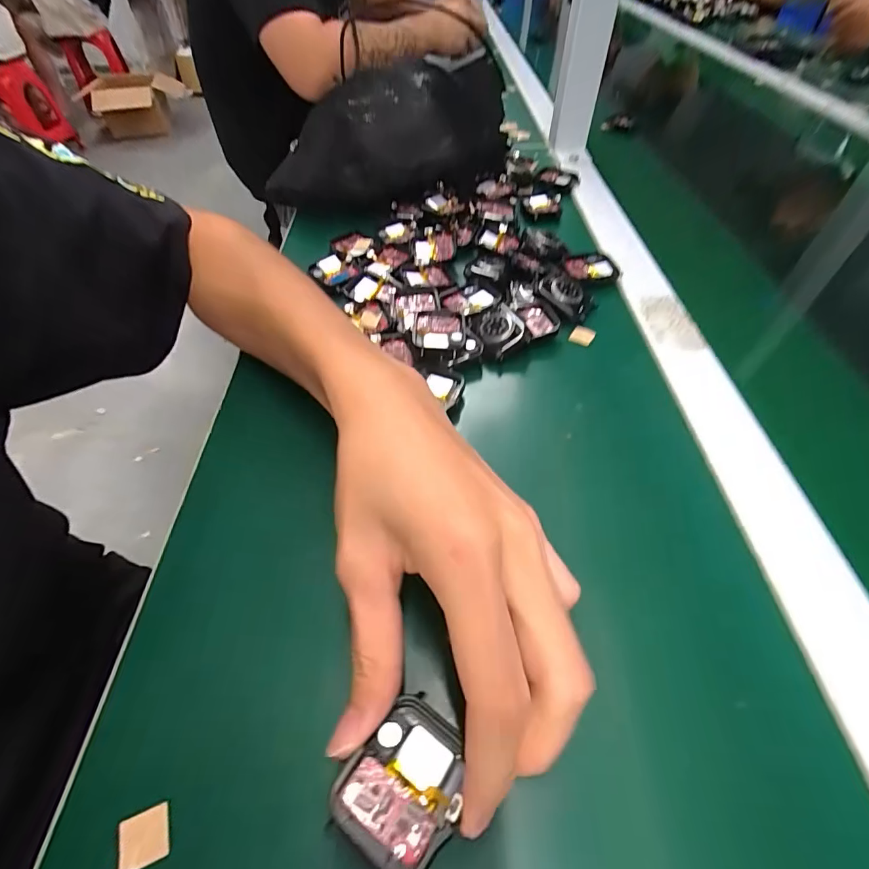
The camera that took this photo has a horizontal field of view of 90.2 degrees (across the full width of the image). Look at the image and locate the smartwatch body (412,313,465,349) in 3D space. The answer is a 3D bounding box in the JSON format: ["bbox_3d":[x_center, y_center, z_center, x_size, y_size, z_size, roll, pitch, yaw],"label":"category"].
[{"bbox_3d":[0.003,-0.070,0.301,0.036,0.010,0.039,2,51,2],"label":"smartwatch body"}]

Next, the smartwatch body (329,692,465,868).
[{"bbox_3d":[-0.009,0.116,0.145,0.036,0.009,0.043,32,58,22],"label":"smartwatch body"}]

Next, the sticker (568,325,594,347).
[{"bbox_3d":[0.109,-0.073,0.319,0.015,0.006,0.015,25,55,19],"label":"sticker"}]

